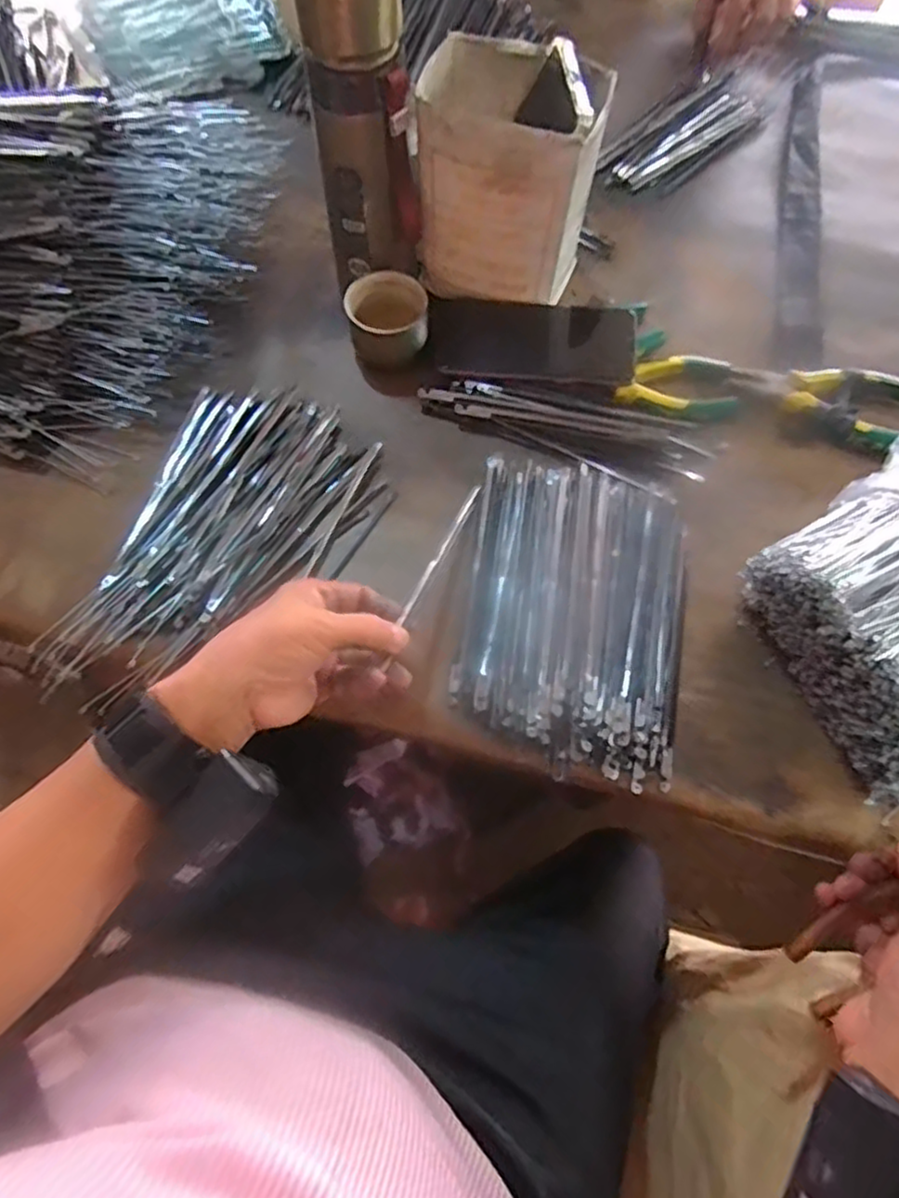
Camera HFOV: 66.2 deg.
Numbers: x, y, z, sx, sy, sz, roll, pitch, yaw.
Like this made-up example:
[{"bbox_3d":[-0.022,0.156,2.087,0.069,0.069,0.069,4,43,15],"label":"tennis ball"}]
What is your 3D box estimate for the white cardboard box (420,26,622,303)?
[{"bbox_3d":[0.042,-0.310,0.522,0.124,0.153,0.101,5,68,1],"label":"white cardboard box"}]

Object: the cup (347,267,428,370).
[{"bbox_3d":[-0.049,-0.215,0.544,0.057,0.063,0.056,0,68,-1],"label":"cup"}]

